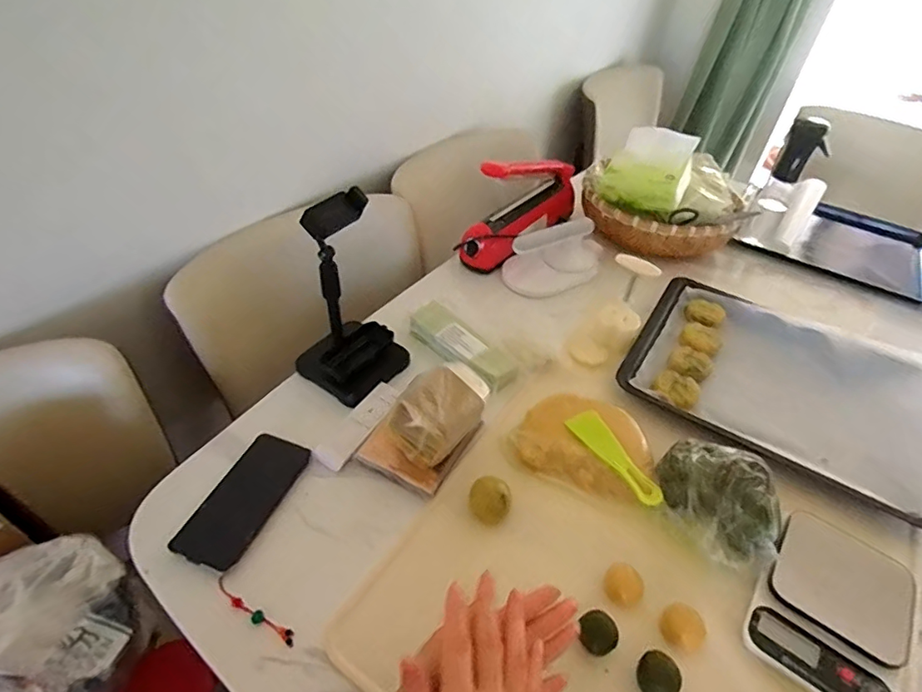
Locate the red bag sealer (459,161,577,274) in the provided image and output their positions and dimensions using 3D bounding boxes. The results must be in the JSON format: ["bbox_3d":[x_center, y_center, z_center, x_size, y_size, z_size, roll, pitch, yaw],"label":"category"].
[{"bbox_3d":[0.124,-0.278,0.961,0.075,0.176,0.298,32,50,25],"label":"red bag sealer"}]

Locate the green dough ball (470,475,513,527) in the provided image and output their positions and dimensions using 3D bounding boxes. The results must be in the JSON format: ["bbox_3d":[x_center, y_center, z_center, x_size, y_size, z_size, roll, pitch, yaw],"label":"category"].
[{"bbox_3d":[0.034,0.176,0.591,0.045,0.030,0.053,2,44,-3],"label":"green dough ball"}]

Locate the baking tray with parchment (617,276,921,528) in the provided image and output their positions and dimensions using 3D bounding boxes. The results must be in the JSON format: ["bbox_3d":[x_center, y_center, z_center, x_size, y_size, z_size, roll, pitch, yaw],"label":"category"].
[{"bbox_3d":[0.460,0.039,0.743,0.385,0.025,0.297,27,48,21],"label":"baking tray with parchment"}]

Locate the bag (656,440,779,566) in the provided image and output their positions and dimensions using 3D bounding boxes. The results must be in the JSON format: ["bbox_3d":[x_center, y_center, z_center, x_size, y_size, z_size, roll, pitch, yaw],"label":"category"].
[{"bbox_3d":[0.292,0.166,0.579,0.103,0.072,0.137,-28,53,-30],"label":"bag"}]

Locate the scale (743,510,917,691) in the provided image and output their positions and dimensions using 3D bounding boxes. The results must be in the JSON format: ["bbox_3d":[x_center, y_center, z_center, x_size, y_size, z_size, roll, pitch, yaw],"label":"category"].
[{"bbox_3d":[0.371,0.261,0.515,0.126,0.032,0.174,31,50,24],"label":"scale"}]

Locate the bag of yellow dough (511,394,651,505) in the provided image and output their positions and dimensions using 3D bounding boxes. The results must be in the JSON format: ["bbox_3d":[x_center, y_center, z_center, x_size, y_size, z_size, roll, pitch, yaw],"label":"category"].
[{"bbox_3d":[0.157,0.113,0.654,0.161,0.030,0.129,18,46,13],"label":"bag of yellow dough"}]

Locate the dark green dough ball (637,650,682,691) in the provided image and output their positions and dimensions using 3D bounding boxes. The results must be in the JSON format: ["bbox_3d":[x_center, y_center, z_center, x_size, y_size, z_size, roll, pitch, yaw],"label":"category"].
[{"bbox_3d":[0.180,0.305,0.473,0.036,0.026,0.038,3,44,-2],"label":"dark green dough ball"}]

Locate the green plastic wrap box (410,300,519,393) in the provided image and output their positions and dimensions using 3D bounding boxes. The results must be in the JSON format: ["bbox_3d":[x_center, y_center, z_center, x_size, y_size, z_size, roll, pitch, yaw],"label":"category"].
[{"bbox_3d":[0.000,-0.002,0.758,0.177,0.037,0.063,36,52,28],"label":"green plastic wrap box"}]

